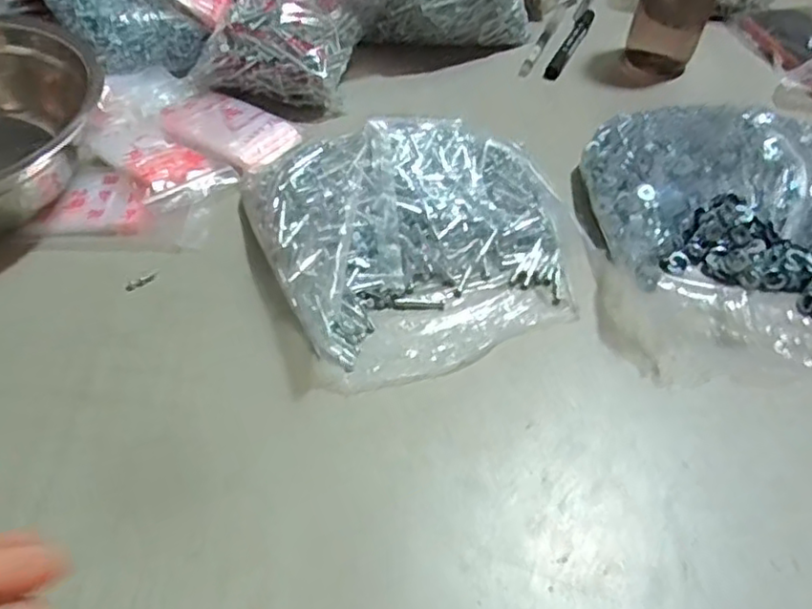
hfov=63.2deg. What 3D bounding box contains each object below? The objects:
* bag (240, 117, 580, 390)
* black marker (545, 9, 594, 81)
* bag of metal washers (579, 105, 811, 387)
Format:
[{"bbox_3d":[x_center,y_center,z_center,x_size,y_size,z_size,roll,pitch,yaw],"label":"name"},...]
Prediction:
[{"bbox_3d":[0.013,-0.056,0.454,0.212,0.054,0.192,-18,55,-17],"label":"bag"},{"bbox_3d":[0.172,-0.271,0.681,0.015,0.010,0.136,23,54,14],"label":"black marker"},{"bbox_3d":[0.245,-0.060,0.462,0.216,0.070,0.218,3,52,-1],"label":"bag of metal washers"}]

